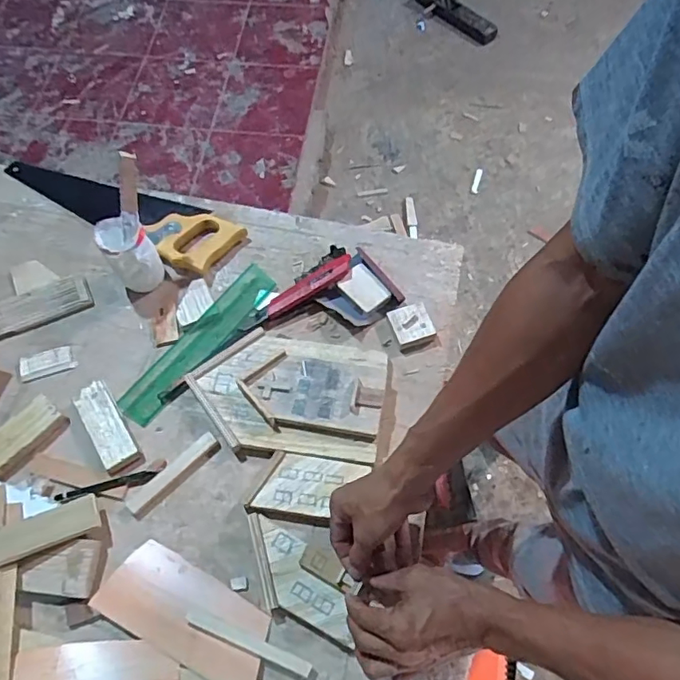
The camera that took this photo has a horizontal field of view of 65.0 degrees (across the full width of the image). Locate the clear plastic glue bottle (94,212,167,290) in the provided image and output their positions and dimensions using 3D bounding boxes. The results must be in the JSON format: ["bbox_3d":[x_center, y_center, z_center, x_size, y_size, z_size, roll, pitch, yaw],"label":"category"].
[{"bbox_3d":[-0.276,-0.113,0.707,0.065,0.106,0.065,-26,65,-11],"label":"clear plastic glue bottle"}]

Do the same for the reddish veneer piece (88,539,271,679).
[{"bbox_3d":[-0.160,0.286,0.560,0.186,0.004,0.079,24,60,14],"label":"reddish veneer piece"}]

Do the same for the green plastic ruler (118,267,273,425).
[{"bbox_3d":[-0.183,0.001,0.701,0.049,0.010,0.252,39,72,6],"label":"green plastic ruler"}]

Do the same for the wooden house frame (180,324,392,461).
[{"bbox_3d":[-0.064,0.066,0.647,0.231,0.031,0.145,10,64,7],"label":"wooden house frame"}]

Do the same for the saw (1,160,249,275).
[{"bbox_3d":[-0.331,-0.211,0.806,0.411,0.029,0.099,27,67,15],"label":"saw"}]

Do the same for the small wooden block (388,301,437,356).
[{"bbox_3d":[0.095,-0.016,0.693,0.050,0.026,0.054,-15,63,-6],"label":"small wooden block"}]

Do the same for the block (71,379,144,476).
[{"bbox_3d":[-0.284,0.105,0.648,0.043,0.014,0.121,-32,66,-13],"label":"block"}]

